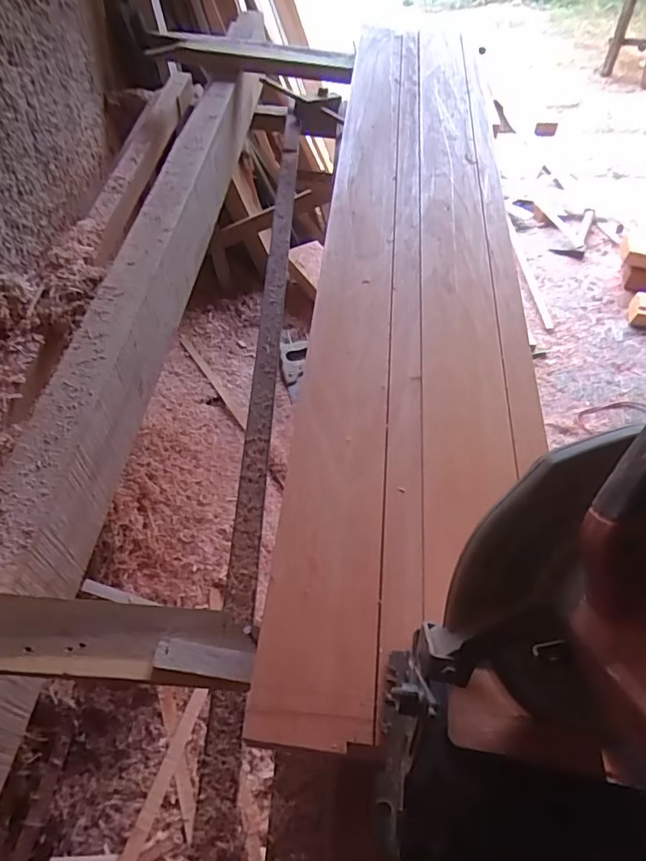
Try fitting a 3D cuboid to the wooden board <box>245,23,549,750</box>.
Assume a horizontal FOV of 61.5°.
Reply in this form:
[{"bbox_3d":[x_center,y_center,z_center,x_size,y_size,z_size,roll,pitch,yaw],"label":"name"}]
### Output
[{"bbox_3d":[0.113,-0.241,0.650,0.215,0.033,1.095,5,53,4],"label":"wooden board"}]

